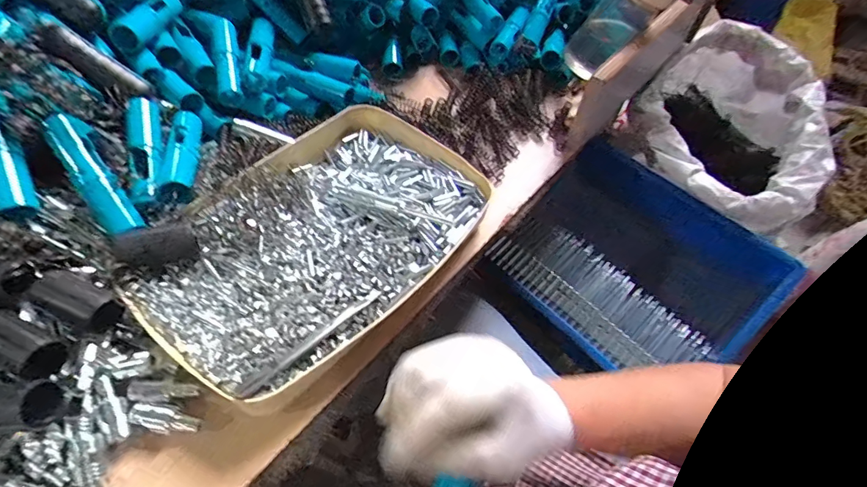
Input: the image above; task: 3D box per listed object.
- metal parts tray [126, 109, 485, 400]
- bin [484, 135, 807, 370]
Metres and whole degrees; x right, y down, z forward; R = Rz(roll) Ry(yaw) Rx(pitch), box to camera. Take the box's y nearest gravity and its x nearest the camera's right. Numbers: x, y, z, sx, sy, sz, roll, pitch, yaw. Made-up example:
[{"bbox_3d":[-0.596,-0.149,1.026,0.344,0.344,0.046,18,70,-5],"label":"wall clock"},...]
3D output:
[{"bbox_3d":[-0.109,-0.006,0.463,0.231,0.054,0.341,32,57,18],"label":"metal parts tray"},{"bbox_3d":[0.312,0.031,0.696,0.264,0.148,0.363,-37,64,-28],"label":"bin"}]

